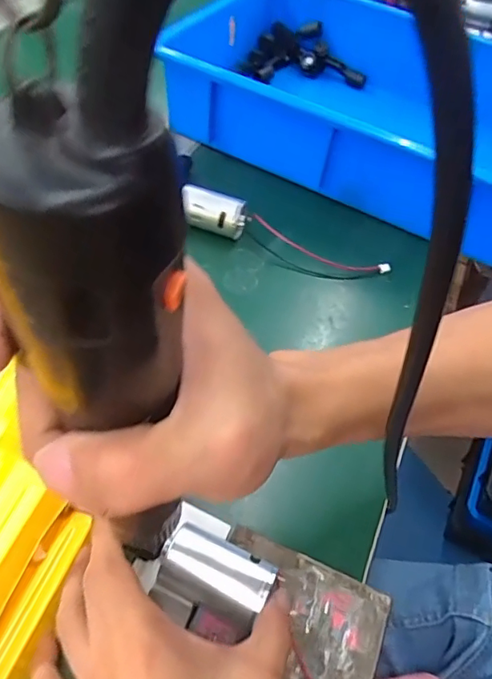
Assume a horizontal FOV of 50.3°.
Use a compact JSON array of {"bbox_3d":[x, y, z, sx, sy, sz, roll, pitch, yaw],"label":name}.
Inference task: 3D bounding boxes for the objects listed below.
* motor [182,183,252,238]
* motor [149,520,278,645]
[{"bbox_3d":[-0.028,-0.116,0.471,0.060,0.026,0.031,9,52,2],"label":"motor"},{"bbox_3d":[-0.019,0.131,0.282,0.058,0.038,0.038,20,53,10],"label":"motor"}]

